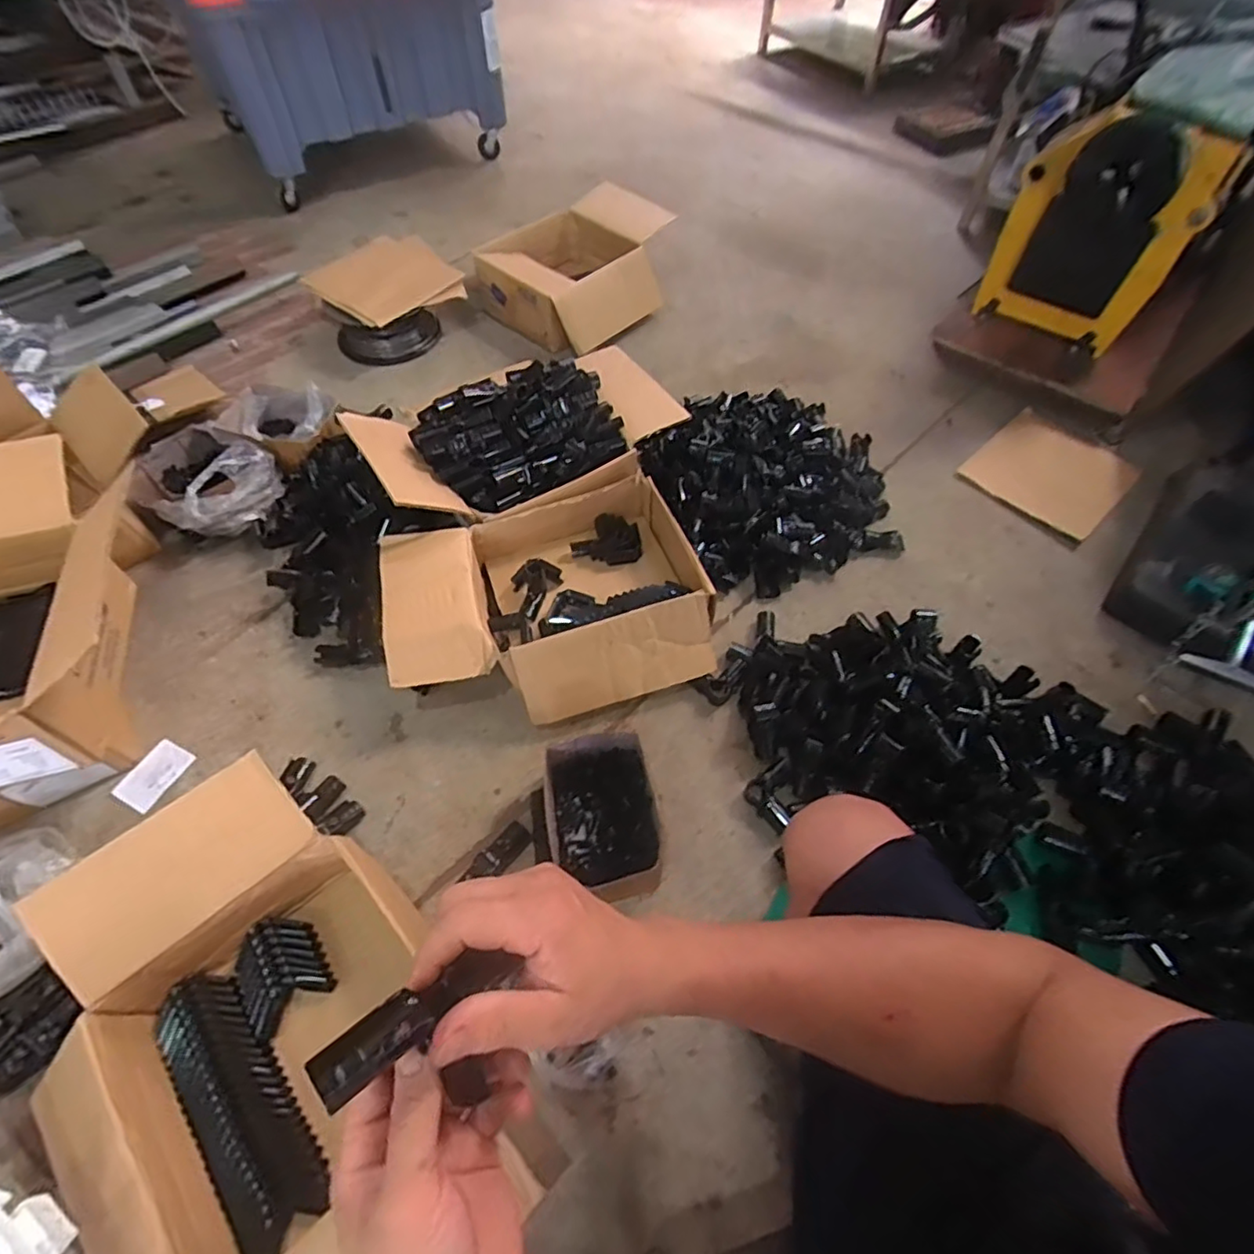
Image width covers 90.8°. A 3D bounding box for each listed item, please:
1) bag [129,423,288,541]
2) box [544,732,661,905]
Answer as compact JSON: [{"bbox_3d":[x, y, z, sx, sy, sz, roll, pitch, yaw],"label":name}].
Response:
[{"bbox_3d":[-0.760,-0.266,1.120,0.221,0.114,0.204,35,63,20],"label":"bag"},{"bbox_3d":[-0.034,0.253,0.836,0.144,0.085,0.190,-8,57,-6],"label":"box"}]

